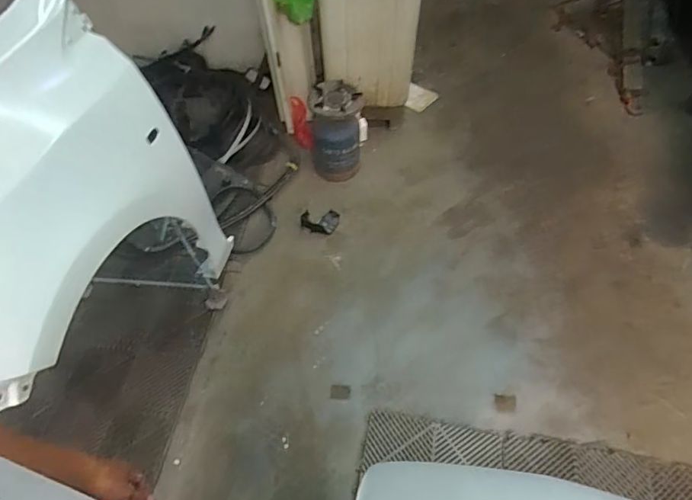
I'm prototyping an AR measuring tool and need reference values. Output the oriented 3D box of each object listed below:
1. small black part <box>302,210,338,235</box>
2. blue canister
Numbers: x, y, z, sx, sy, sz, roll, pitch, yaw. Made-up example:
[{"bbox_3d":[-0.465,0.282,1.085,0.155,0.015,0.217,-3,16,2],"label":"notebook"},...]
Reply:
[{"bbox_3d":[-0.104,-0.115,1.836,0.151,0.045,0.090,4,56,6],"label":"small black part"},{"bbox_3d":[-0.034,-0.488,1.909,0.231,0.394,0.227,-2,55,2],"label":"blue canister"}]

